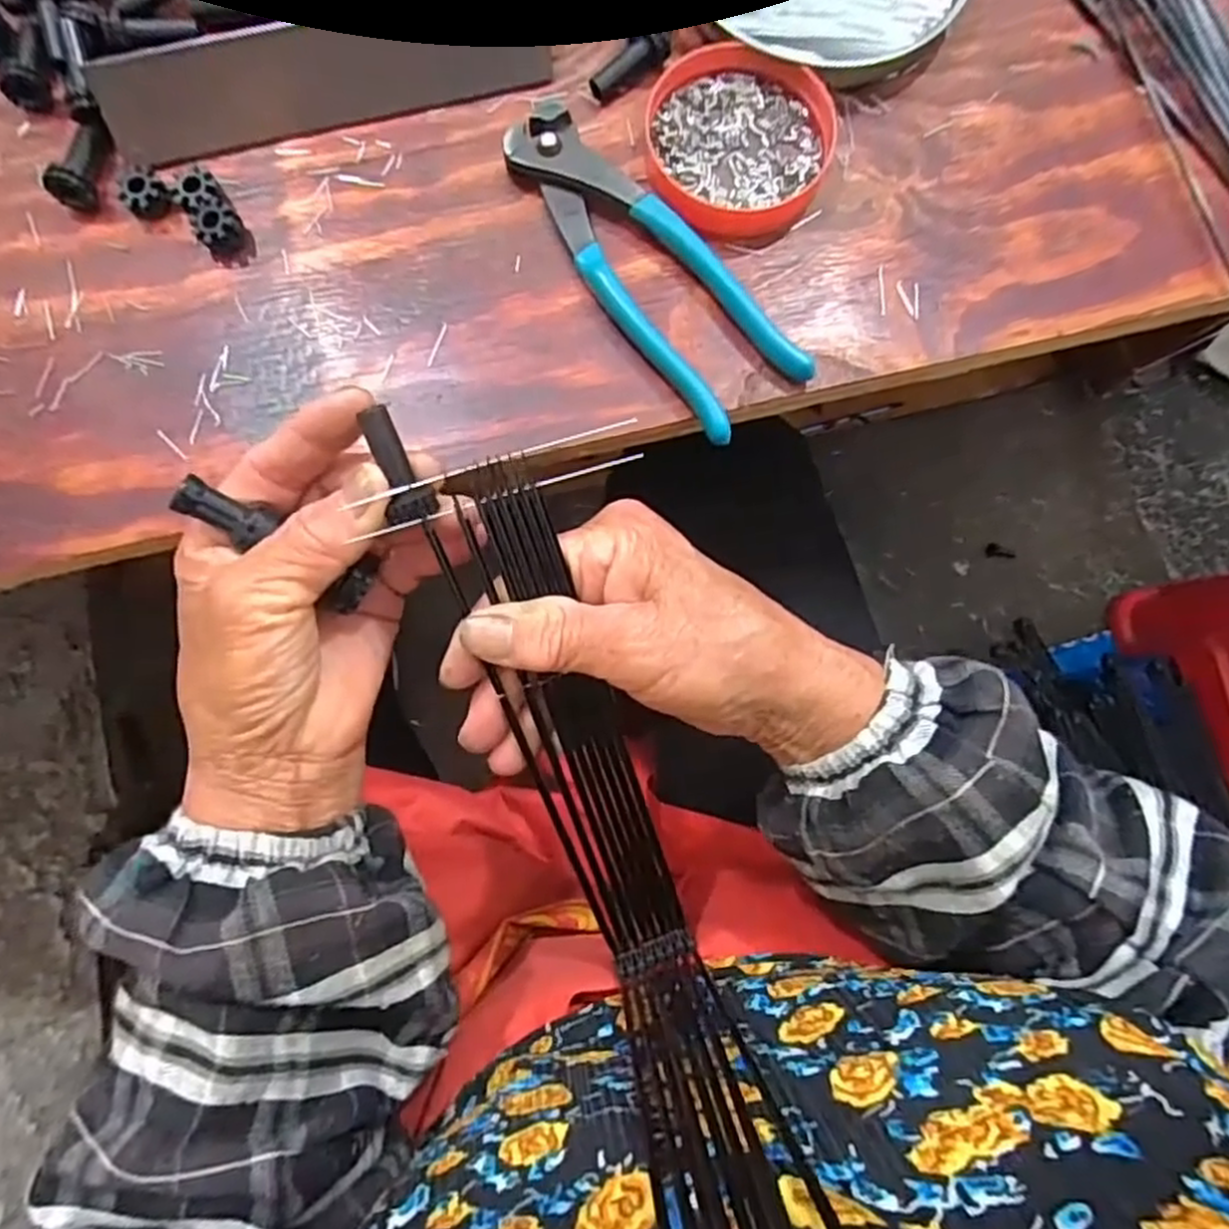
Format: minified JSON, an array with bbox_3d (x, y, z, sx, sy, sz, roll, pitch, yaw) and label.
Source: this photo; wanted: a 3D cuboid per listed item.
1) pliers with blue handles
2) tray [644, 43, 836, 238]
[{"bbox_3d":[0.010,-0.145,0.314,0.050,0.014,0.159,-40,84,-6],"label":"pliers with blue handles"},{"bbox_3d":[0.054,-0.205,0.325,0.078,0.012,0.081,0,82,-1],"label":"tray"}]

